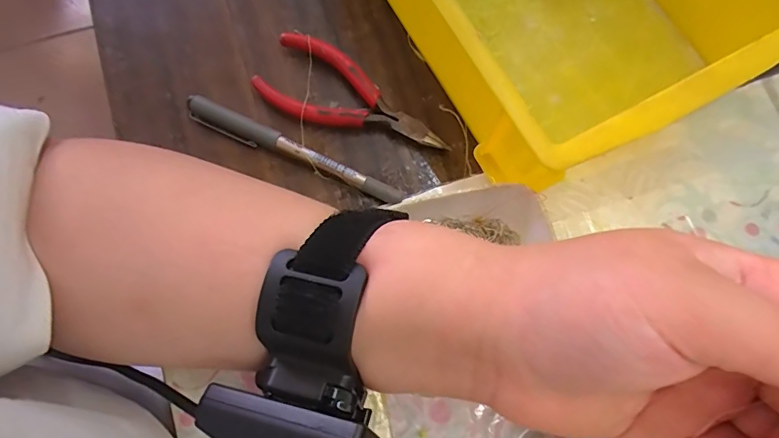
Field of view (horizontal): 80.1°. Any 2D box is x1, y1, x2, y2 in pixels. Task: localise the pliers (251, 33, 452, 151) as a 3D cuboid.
[{"bbox_3d":[-0.020,-0.071,0.278,0.115,0.016,0.049,22,76,5],"label":"pliers"}]

